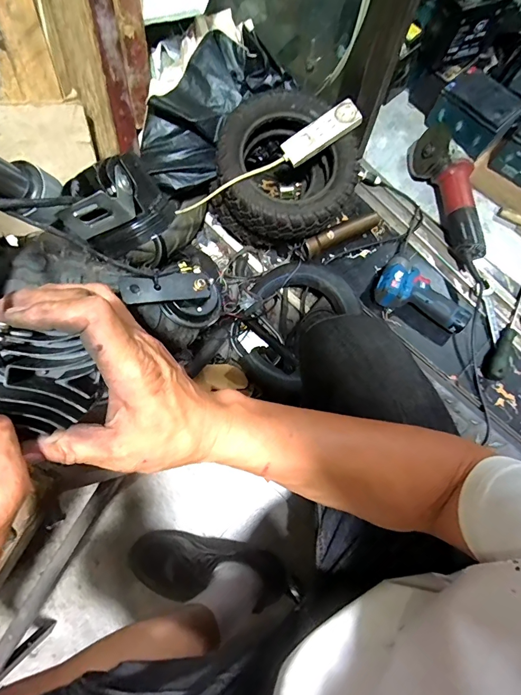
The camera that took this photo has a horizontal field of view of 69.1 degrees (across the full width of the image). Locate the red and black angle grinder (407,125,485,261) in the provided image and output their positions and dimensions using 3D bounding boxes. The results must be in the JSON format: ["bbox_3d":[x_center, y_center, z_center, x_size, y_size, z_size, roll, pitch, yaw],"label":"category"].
[{"bbox_3d":[0.411,-0.332,0.807,0.082,0.075,0.308,-15,76,-5],"label":"red and black angle grinder"}]

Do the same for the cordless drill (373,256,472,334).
[{"bbox_3d":[0.328,-0.106,0.757,0.191,0.059,0.101,25,76,6],"label":"cordless drill"}]

